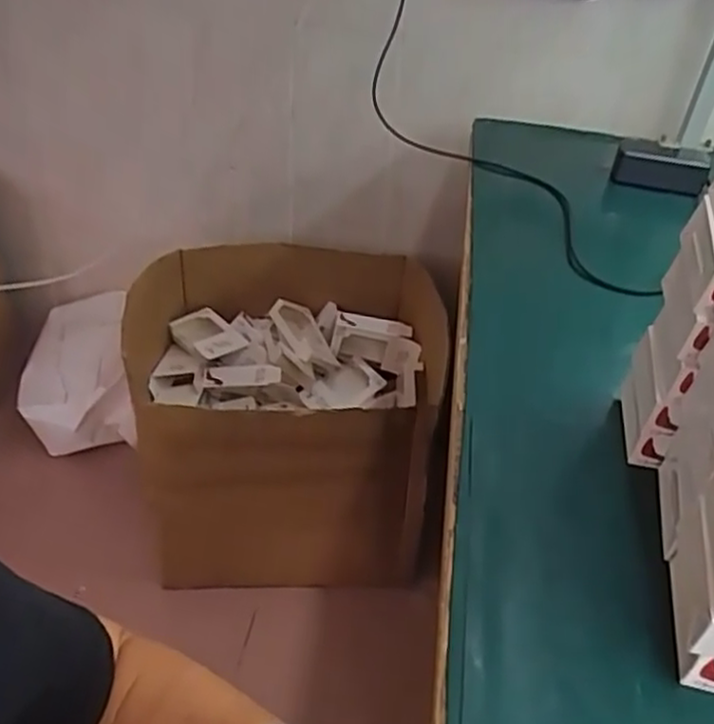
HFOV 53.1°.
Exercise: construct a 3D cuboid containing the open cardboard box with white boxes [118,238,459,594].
[{"bbox_3d":[-0.147,0.097,1.395,0.591,0.420,0.509,5,38,0],"label":"open cardboard box with white boxes"}]

